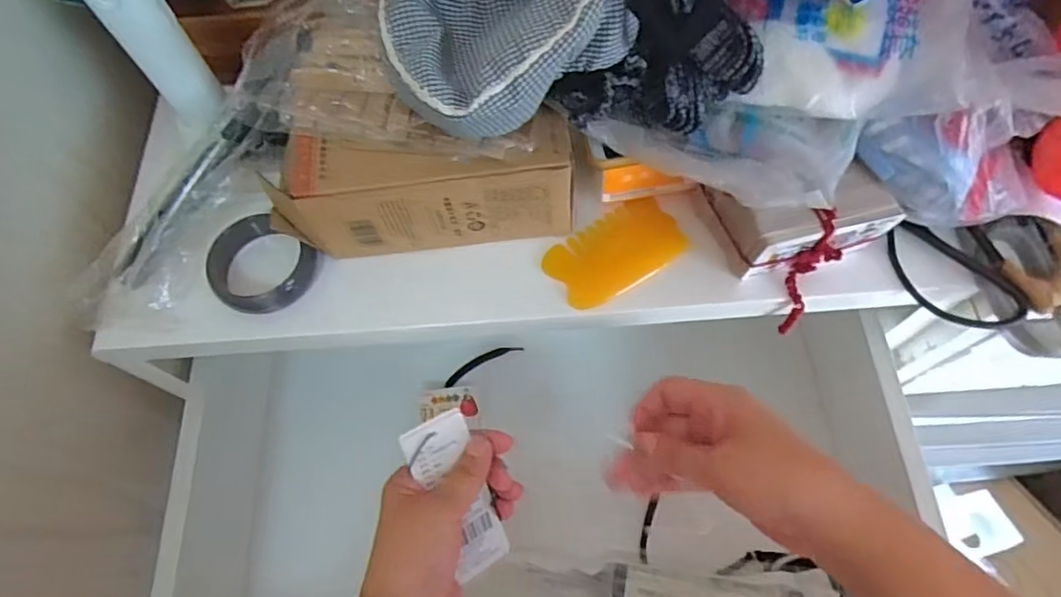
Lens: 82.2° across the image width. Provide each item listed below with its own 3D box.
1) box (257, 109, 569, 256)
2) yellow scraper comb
[{"bbox_3d":[-0.067,-0.068,0.381,0.187,0.078,0.052,-5,65,1],"label":"box"},{"bbox_3d":[0.057,-0.031,0.412,0.089,0.007,0.050,-33,81,-7],"label":"yellow scraper comb"}]

